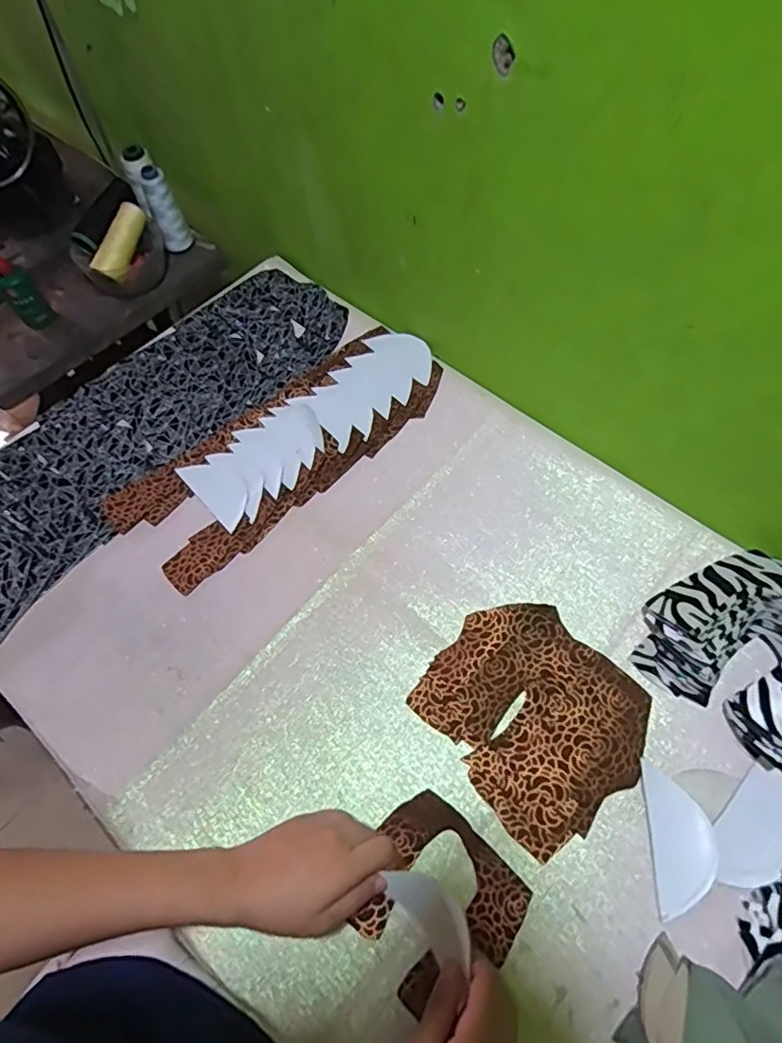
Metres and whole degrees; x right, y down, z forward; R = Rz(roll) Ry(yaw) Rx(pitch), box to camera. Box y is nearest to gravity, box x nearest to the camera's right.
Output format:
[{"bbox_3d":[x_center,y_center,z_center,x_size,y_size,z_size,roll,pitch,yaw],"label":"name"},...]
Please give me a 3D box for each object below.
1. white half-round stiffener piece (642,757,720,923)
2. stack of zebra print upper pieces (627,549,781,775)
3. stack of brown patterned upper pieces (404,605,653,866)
[{"bbox_3d":[0.236,0.257,0.457,0.049,0.009,0.107,2,62,5],"label":"white half-round stiffener piece"},{"bbox_3d":[0.332,0.114,0.502,0.156,0.052,0.186,-42,67,-17],"label":"stack of zebra print upper pieces"},{"bbox_3d":[0.128,0.168,0.505,0.162,0.026,0.181,-37,66,-15],"label":"stack of brown patterned upper pieces"}]

